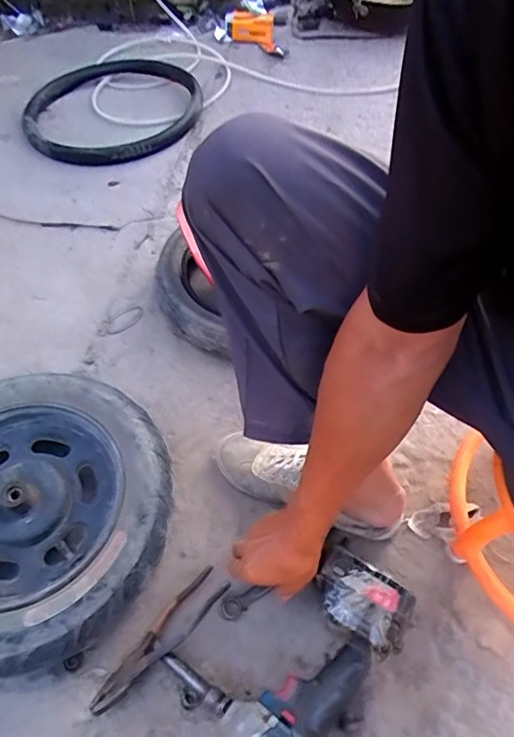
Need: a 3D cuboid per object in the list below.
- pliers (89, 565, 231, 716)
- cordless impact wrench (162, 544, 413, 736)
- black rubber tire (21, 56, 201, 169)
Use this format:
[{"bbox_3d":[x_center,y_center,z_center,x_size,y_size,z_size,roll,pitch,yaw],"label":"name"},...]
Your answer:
[{"bbox_3d":[-0.113,0.327,0.603,0.045,0.023,0.195,33,59,23],"label":"pliers"},{"bbox_3d":[0.043,0.315,0.572,0.195,0.082,0.232,32,58,22],"label":"cordless impact wrench"},{"bbox_3d":[-0.378,-0.701,1.324,0.451,0.058,0.493,36,60,25],"label":"black rubber tire"}]

